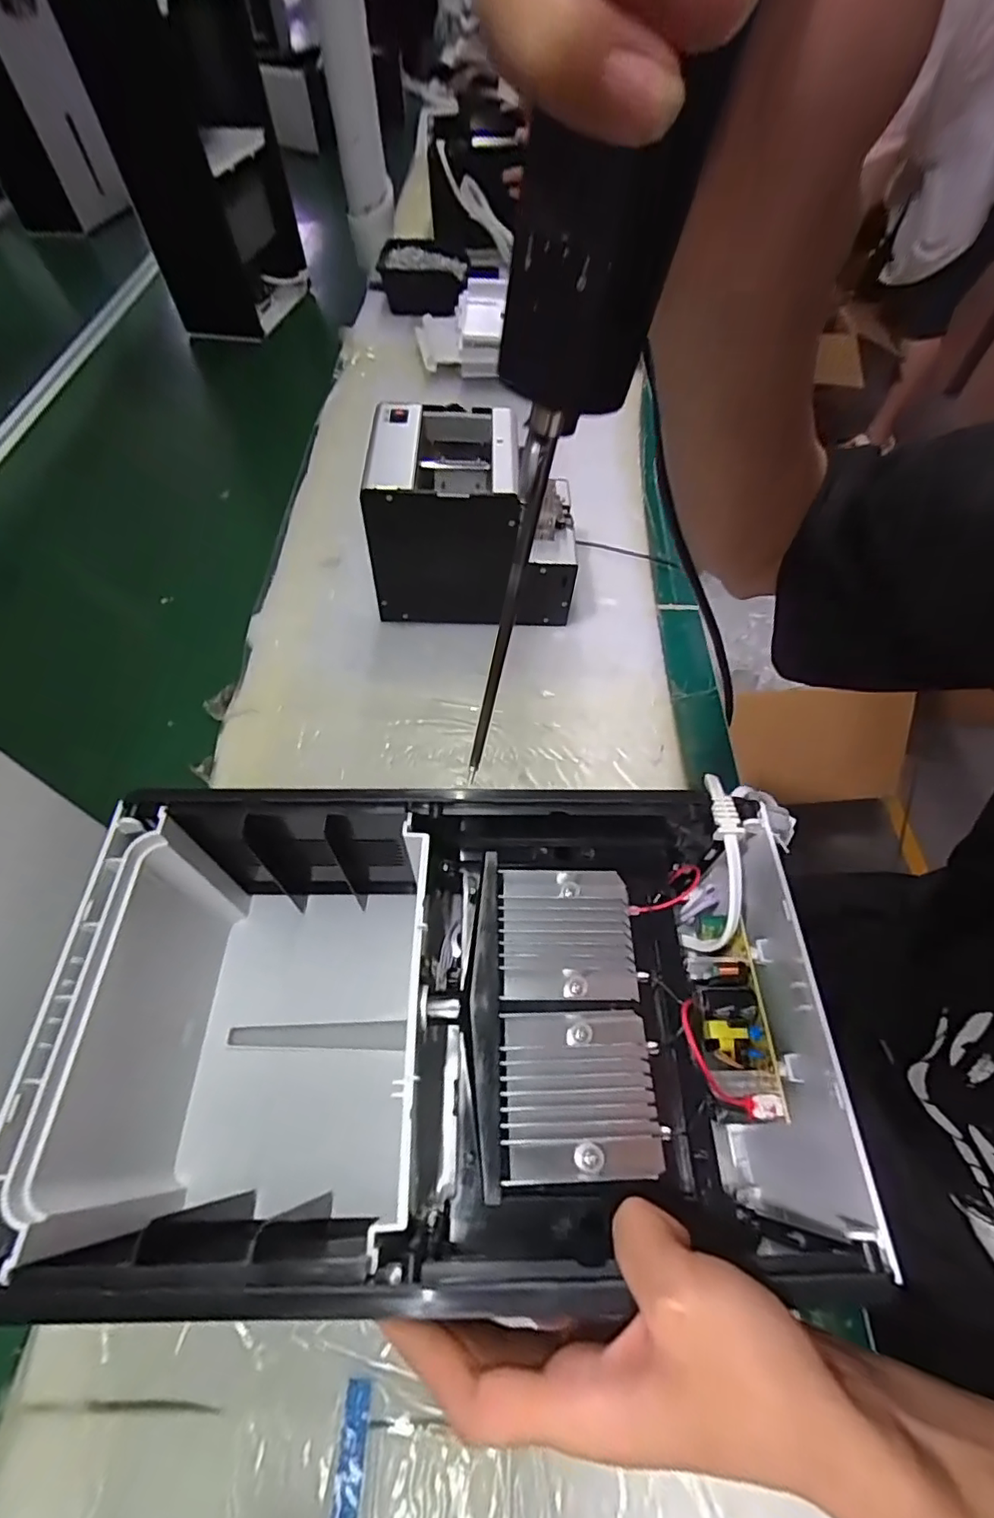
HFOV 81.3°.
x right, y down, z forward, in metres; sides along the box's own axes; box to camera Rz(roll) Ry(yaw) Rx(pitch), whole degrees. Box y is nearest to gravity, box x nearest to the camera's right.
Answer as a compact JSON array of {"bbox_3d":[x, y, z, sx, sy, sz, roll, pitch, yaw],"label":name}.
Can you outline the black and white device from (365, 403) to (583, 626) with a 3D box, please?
[{"bbox_3d":[-0.022,-0.218,0.537,0.179,0.146,0.124,-1,58,-2],"label":"black and white device"}]

